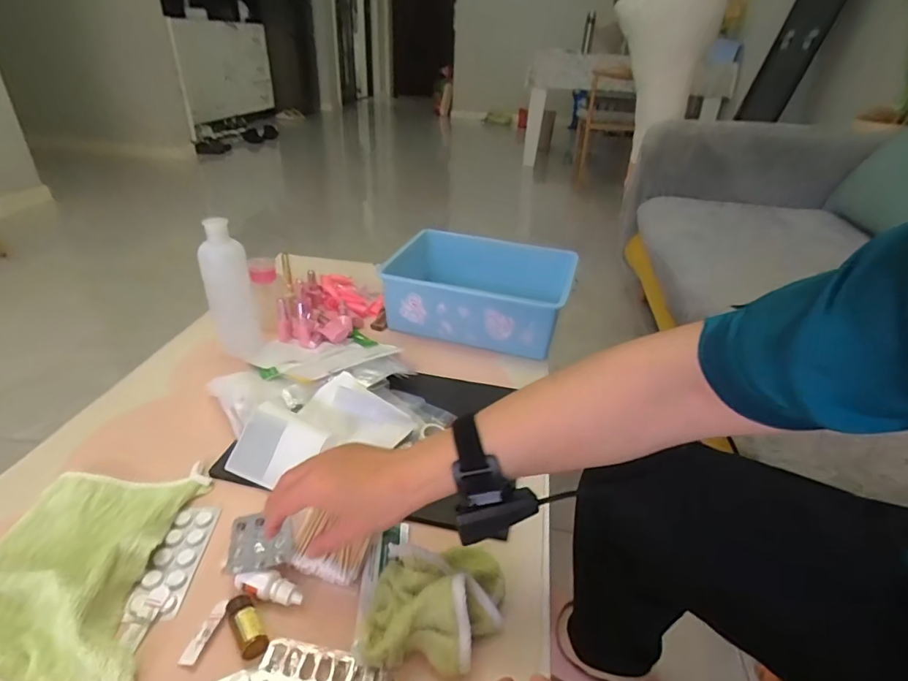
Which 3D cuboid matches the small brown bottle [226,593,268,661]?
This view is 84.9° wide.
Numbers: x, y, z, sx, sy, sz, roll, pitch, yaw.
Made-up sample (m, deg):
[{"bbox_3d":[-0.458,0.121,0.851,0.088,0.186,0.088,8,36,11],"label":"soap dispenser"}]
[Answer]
[{"bbox_3d":[-0.172,0.236,0.412,0.020,0.016,0.050,-20,38,-32],"label":"small brown bottle"}]

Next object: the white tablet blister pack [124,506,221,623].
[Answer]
[{"bbox_3d":[-0.264,0.207,0.473,0.041,0.010,0.120,2,32,-1],"label":"white tablet blister pack"}]

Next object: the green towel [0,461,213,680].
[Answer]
[{"bbox_3d":[-0.342,0.198,0.446,0.166,0.052,0.215,-1,32,-6],"label":"green towel"}]

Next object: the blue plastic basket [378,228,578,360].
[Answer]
[{"bbox_3d":[0.039,-0.089,0.881,0.313,0.112,0.220,9,32,10],"label":"blue plastic basket"}]

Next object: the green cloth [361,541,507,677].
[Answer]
[{"bbox_3d":[-0.014,0.213,0.418,0.114,0.061,0.101,3,32,1],"label":"green cloth"}]

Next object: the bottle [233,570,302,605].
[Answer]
[{"bbox_3d":[-0.163,0.216,0.439,0.060,0.015,0.022,9,32,9],"label":"bottle"}]

